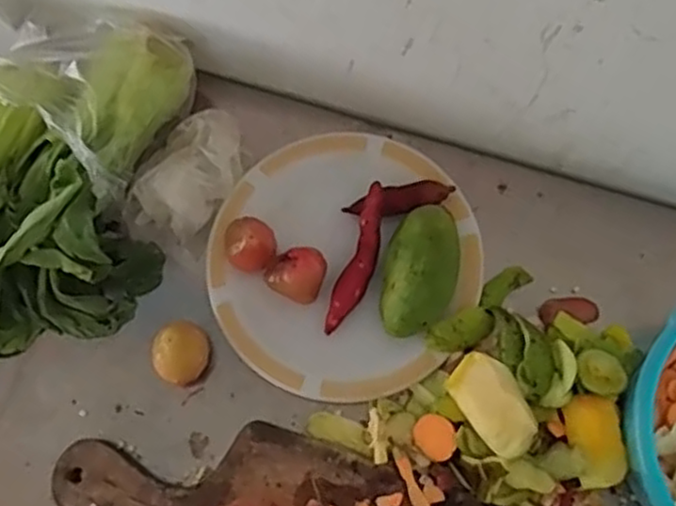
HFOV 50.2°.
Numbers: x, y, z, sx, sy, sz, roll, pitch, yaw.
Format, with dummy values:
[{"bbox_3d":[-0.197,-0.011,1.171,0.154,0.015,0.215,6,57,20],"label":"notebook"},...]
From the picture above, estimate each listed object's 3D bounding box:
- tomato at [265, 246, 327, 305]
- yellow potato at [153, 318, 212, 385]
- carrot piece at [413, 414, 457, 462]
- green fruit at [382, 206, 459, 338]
[{"bbox_3d":[-0.032,0.017,0.578,0.041,0.039,0.043,-1,73,2],"label":"tomato"},{"bbox_3d":[-0.123,0.080,0.572,0.037,0.042,0.046,36,78,12],"label":"yellow potato"},{"bbox_3d":[0.073,0.139,0.544,0.032,0.010,0.030,30,77,10],"label":"carrot piece"},{"bbox_3d":[0.066,0.014,0.562,0.053,0.040,0.098,7,74,4],"label":"green fruit"}]

